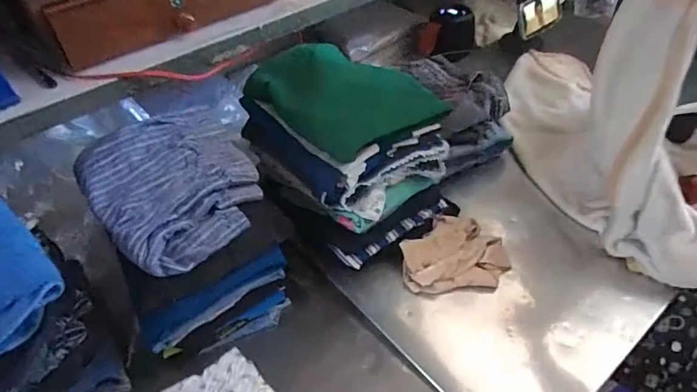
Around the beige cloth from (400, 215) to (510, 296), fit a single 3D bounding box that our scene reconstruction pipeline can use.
[{"bbox_3d":[0.152,0.080,0.678,0.148,0.031,0.120,-4,45,0],"label":"beige cloth"}]

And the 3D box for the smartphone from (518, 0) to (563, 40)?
[{"bbox_3d":[0.435,-0.410,1.047,0.137,0.081,0.015,-28,20,-22],"label":"smartphone"}]

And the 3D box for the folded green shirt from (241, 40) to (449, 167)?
[{"bbox_3d":[-0.012,-0.151,0.637,0.172,0.057,0.237,-32,51,-26],"label":"folded green shirt"}]

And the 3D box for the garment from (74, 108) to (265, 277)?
[{"bbox_3d":[-0.217,-0.021,0.573,0.187,0.052,0.231,-27,50,-22],"label":"garment"}]

